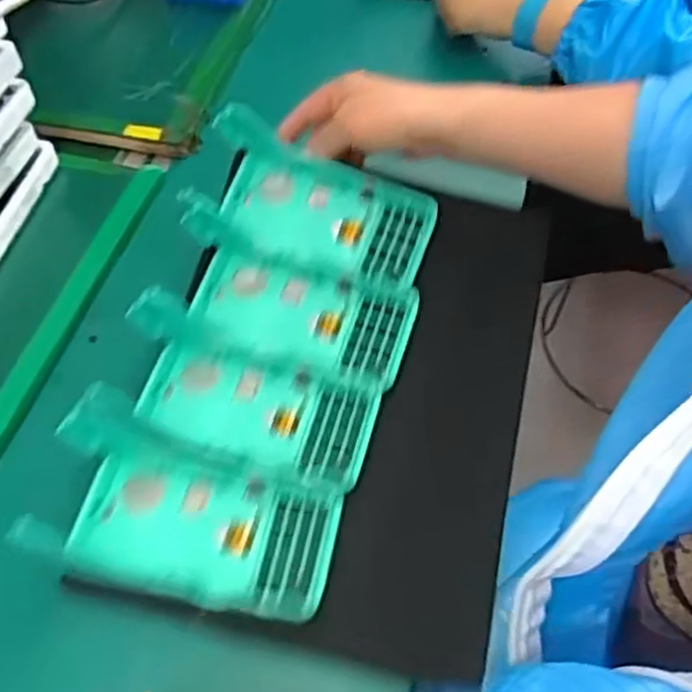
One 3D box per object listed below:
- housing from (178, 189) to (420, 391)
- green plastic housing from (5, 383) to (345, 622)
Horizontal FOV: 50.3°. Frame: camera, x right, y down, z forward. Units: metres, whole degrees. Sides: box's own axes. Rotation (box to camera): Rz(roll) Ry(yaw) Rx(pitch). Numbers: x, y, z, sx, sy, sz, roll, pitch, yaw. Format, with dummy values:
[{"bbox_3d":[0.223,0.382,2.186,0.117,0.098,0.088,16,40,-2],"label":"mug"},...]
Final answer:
[{"bbox_3d":[-0.037,-0.039,0.503,0.167,0.064,0.079,19,59,11],"label":"housing"},{"bbox_3d":[-0.095,0.092,0.428,0.178,0.055,0.087,15,58,8],"label":"green plastic housing"}]

